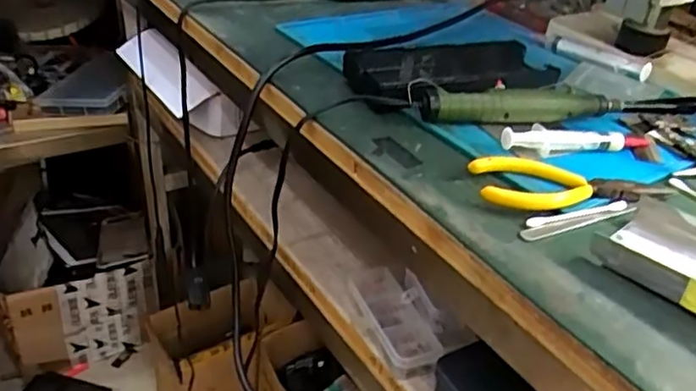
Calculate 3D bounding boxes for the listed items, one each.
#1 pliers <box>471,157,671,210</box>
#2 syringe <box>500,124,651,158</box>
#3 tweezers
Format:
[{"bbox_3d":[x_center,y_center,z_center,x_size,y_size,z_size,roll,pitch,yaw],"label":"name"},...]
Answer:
[{"bbox_3d":[0.139,-0.007,0.394,0.121,0.010,0.044,1,33,-7],"label":"pliers"},{"bbox_3d":[0.162,-0.040,0.444,0.115,0.015,0.015,-5,35,-16],"label":"syringe"},{"bbox_3d":[0.135,0.016,0.370,0.082,0.004,0.009,-10,36,-23],"label":"tweezers"}]

